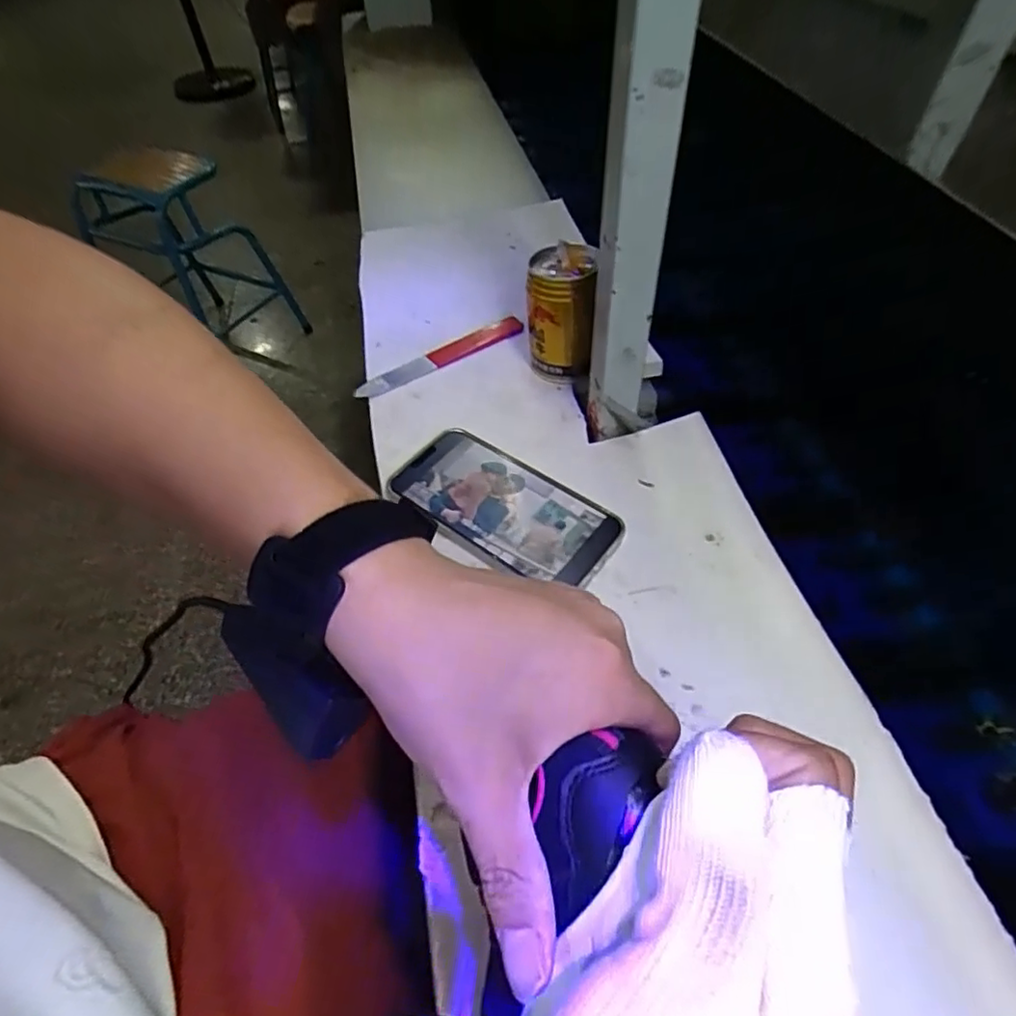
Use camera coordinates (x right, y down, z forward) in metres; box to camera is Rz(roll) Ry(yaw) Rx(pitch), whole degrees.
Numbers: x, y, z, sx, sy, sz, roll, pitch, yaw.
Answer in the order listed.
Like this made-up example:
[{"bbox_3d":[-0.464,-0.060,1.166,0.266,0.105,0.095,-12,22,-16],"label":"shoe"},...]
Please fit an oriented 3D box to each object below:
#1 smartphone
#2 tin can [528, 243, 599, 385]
[{"bbox_3d":[-0.003,-0.003,0.445,0.166,0.015,0.077,29,58,25],"label":"smartphone"},{"bbox_3d":[0.045,-0.156,0.515,0.058,0.096,0.062,4,51,7],"label":"tin can"}]

